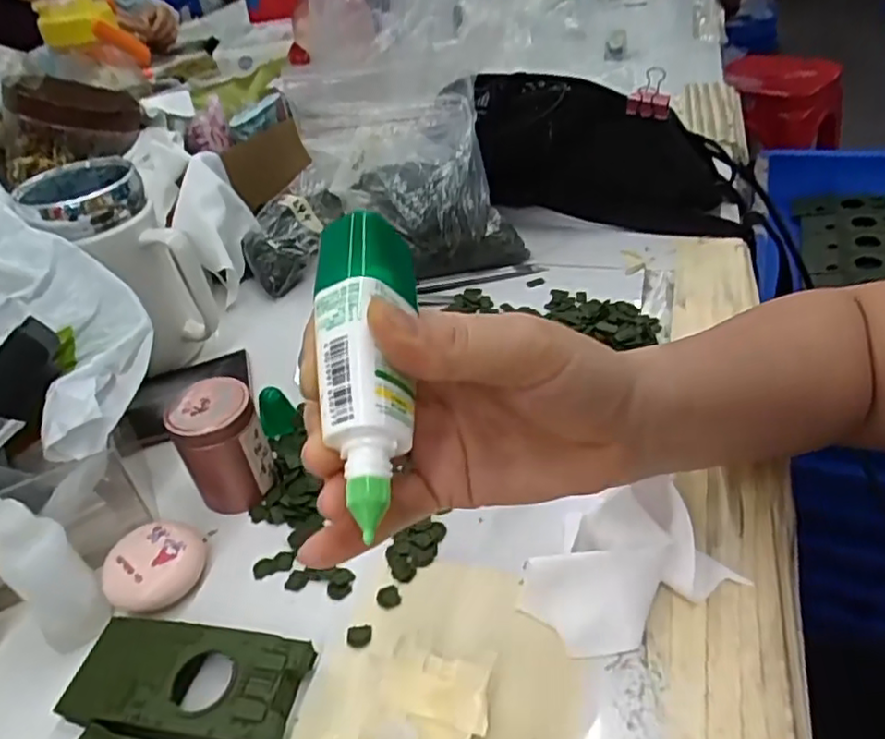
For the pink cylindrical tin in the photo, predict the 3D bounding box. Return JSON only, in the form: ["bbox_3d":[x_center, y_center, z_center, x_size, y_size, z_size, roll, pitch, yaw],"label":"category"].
[{"bbox_3d":[-0.123,0.041,0.367,0.044,0.067,0.043,-5,39,4],"label":"pink cylindrical tin"}]

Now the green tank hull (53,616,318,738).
[{"bbox_3d":[-0.112,0.136,0.286,0.104,0.024,0.049,2,40,13],"label":"green tank hull"}]

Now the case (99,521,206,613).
[{"bbox_3d":[-0.145,0.099,0.335,0.048,0.022,0.045,-5,39,4],"label":"case"}]

